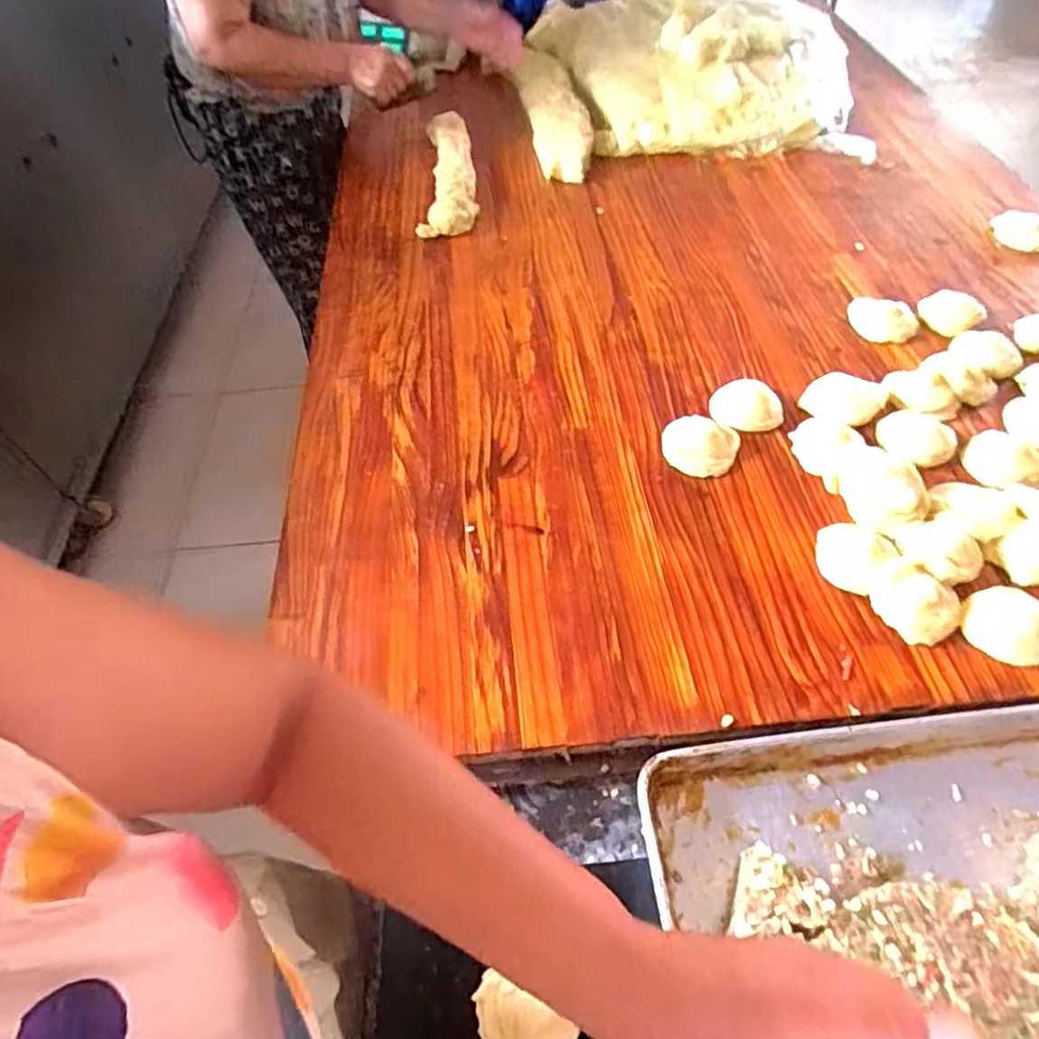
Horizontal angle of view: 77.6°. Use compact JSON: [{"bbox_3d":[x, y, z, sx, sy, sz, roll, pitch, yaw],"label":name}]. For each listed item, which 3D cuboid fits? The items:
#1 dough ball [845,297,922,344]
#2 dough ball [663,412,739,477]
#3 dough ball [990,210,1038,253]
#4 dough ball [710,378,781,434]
[{"bbox_3d":[0.495,-0.275,0.886,0.092,0.041,0.056,34,62,25],"label":"dough ball"},{"bbox_3d":[0.220,-0.090,0.770,0.092,0.031,0.076,2,53,4],"label":"dough ball"},{"bbox_3d":[0.802,-0.457,1.020,0.095,0.034,0.067,23,58,19],"label":"dough ball"},{"bbox_3d":[0.284,-0.142,0.804,0.085,0.030,0.059,17,56,16],"label":"dough ball"}]

